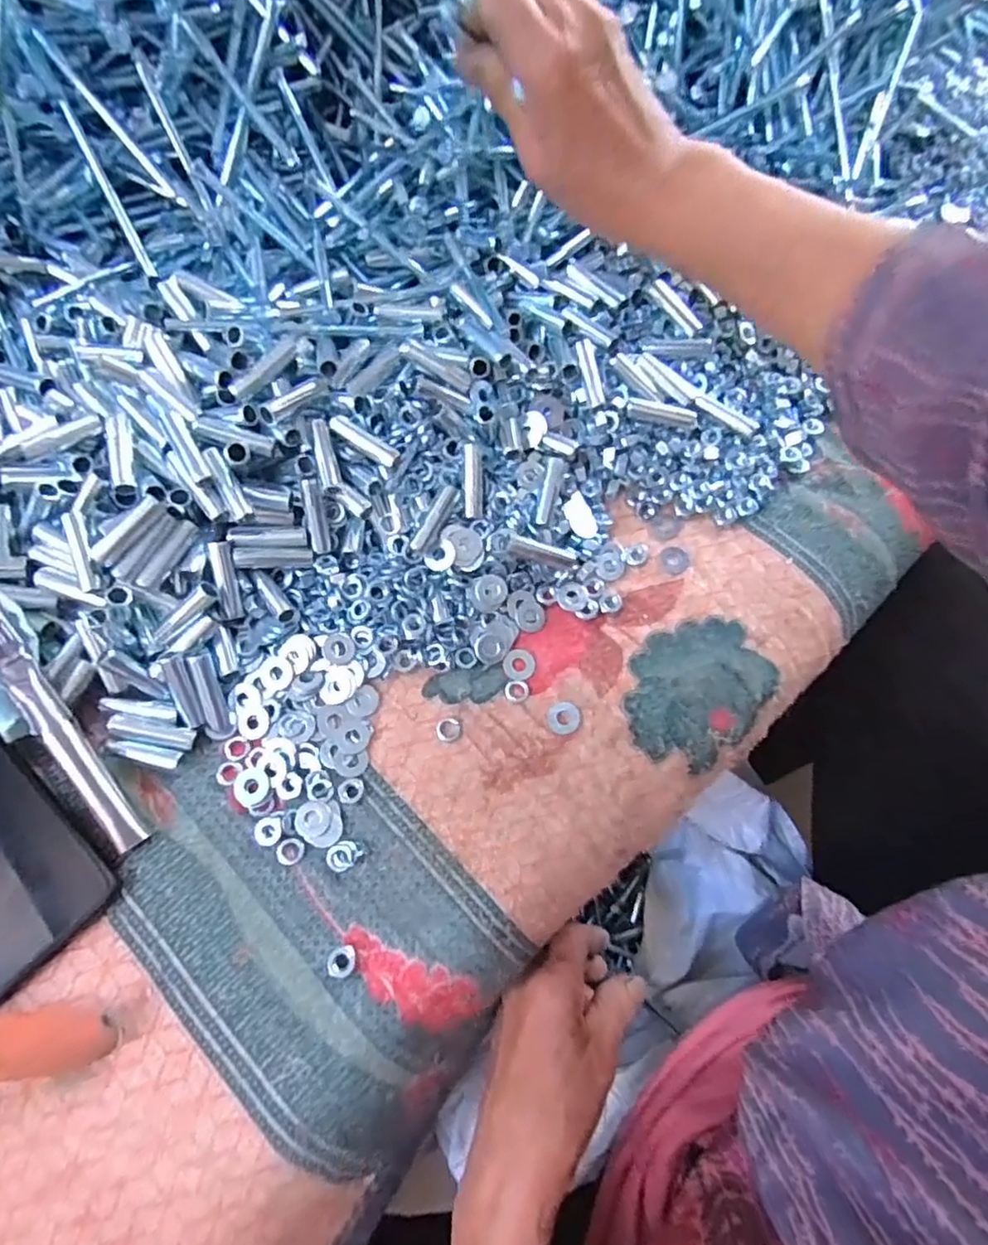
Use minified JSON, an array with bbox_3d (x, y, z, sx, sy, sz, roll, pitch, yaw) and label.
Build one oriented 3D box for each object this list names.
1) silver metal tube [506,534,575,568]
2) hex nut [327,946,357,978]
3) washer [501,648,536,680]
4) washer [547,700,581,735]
[{"bbox_3d":[0.028,-0.041,0.358,0.042,0.005,0.010,15,70,-9],"label":"silver metal tube"},{"bbox_3d":[-0.074,0.165,0.299,0.013,0.005,0.013,-9,73,-7],"label":"hex nut"},{"bbox_3d":[0.015,0.025,0.364,0.019,0.004,0.018,1,72,-4],"label":"washer"},{"bbox_3d":[0.041,0.055,0.353,0.019,0.004,0.019,-11,73,-8],"label":"washer"}]

